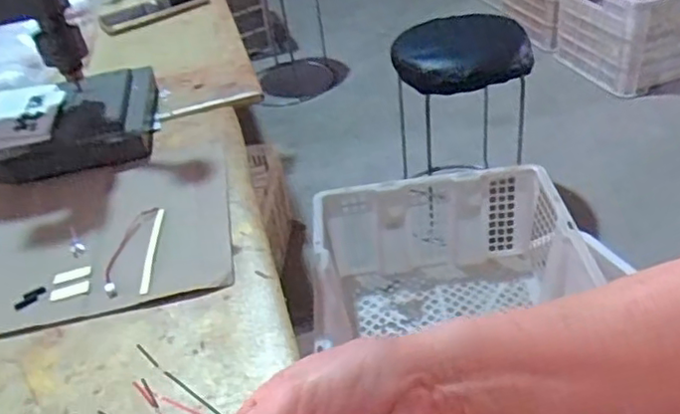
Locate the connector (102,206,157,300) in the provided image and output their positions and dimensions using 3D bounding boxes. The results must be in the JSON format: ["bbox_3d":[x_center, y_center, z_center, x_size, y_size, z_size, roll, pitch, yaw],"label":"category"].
[{"bbox_3d":[-0.165,0.032,0.487,0.017,0.004,0.099,-2,36,7],"label":"connector"}]

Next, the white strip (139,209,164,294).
[{"bbox_3d":[-0.145,0.030,0.486,0.007,0.004,0.100,-9,36,-2],"label":"white strip"}]

